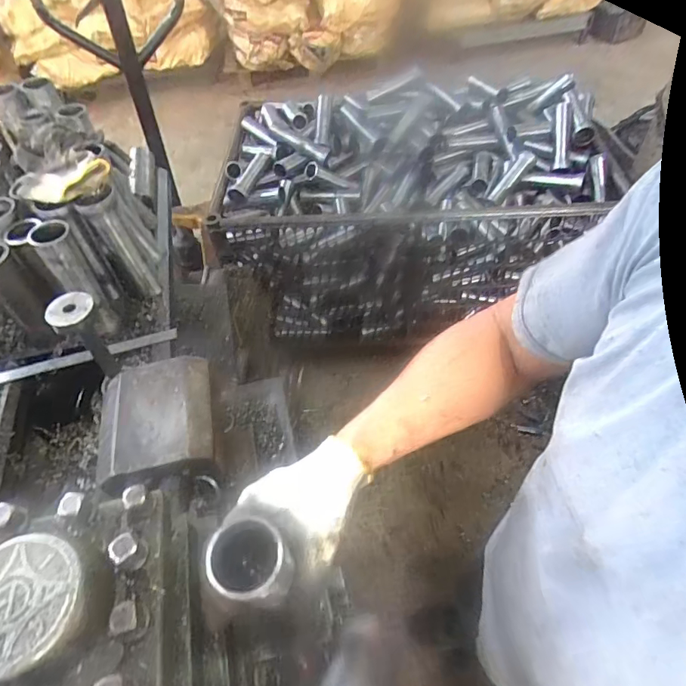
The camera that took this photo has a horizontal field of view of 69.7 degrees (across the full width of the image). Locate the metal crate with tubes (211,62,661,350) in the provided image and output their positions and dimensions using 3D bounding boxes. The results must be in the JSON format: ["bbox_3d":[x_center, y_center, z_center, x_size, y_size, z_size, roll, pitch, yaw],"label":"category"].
[{"bbox_3d":[0.204,-0.437,1.658,1.139,0.587,0.624,-4,51,1],"label":"metal crate with tubes"}]

